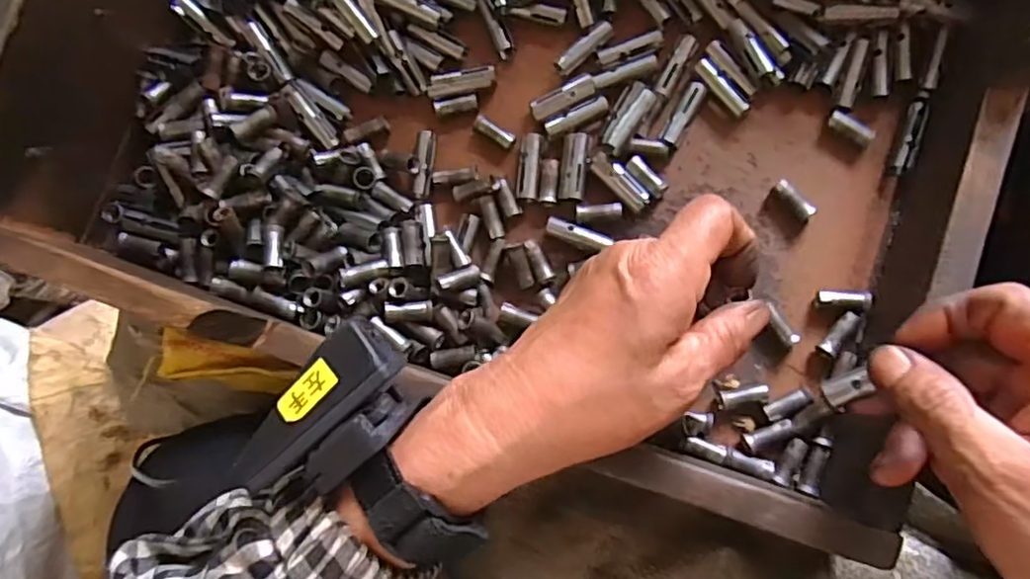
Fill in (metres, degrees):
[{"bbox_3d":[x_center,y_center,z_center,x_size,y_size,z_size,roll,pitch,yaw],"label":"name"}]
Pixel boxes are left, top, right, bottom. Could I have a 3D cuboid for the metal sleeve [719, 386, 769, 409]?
[{"bbox_3d":[0.117,0.055,0.331,0.024,0.009,0.010,-9,82,6],"label":"metal sleeve"}]

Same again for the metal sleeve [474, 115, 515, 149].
[{"bbox_3d":[-0.011,-0.089,0.361,0.025,0.008,0.009,31,88,10],"label":"metal sleeve"}]

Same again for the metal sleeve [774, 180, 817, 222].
[{"bbox_3d":[0.148,-0.047,0.341,0.008,0.012,0.025,-37,80,1],"label":"metal sleeve"}]

